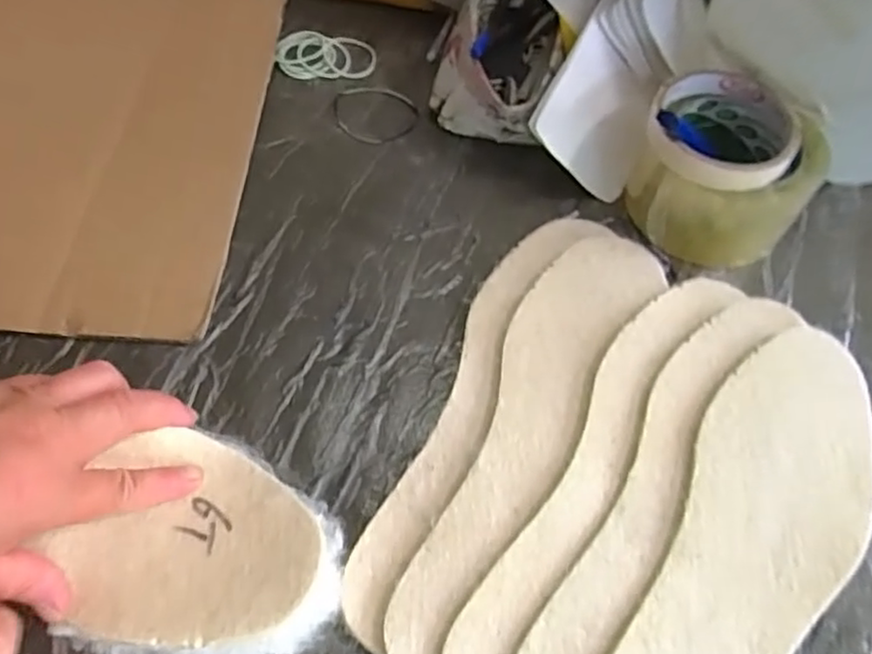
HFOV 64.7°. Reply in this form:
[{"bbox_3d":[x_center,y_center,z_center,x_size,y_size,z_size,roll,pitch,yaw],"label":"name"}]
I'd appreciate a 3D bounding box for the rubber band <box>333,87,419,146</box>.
[{"bbox_3d":[-0.044,-0.157,0.510,0.062,0.006,0.062,1,61,-2],"label":"rubber band"}]

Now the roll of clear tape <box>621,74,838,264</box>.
[{"bbox_3d":[0.182,-0.100,0.435,0.101,0.087,0.092,1,61,-2],"label":"roll of clear tape"}]

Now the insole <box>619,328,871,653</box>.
[{"bbox_3d":[0.152,0.111,0.329,0.085,0.008,0.266,32,66,7],"label":"insole"}]

